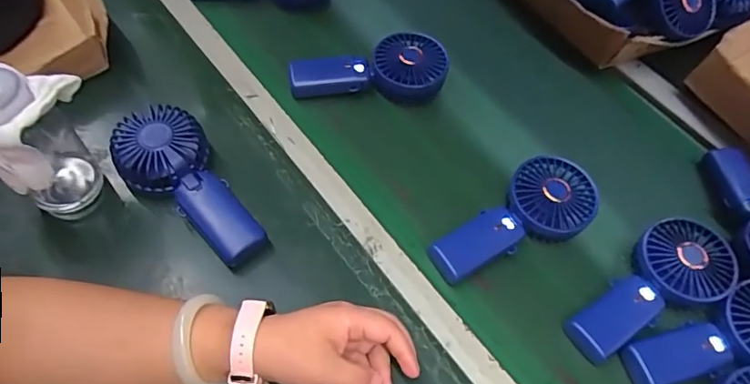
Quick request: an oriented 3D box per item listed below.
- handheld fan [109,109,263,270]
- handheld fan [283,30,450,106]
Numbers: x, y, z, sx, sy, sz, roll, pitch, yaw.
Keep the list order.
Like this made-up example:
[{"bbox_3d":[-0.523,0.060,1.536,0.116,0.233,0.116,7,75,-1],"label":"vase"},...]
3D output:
[{"bbox_3d":[-0.173,-0.008,0.476,0.078,0.033,0.174,-39,81,-24],"label":"handheld fan"},{"bbox_3d":[-0.008,-0.139,0.590,0.177,0.041,0.073,-9,60,-12],"label":"handheld fan"}]

